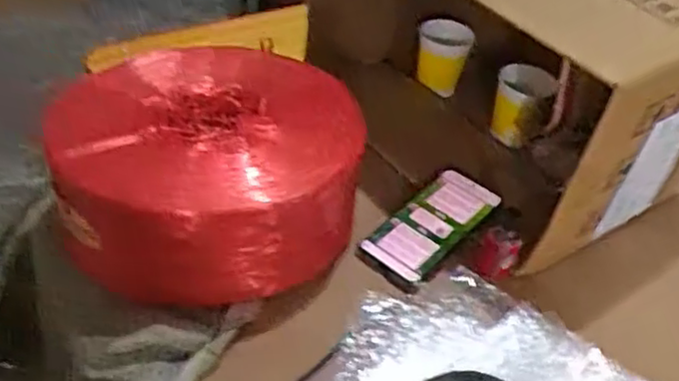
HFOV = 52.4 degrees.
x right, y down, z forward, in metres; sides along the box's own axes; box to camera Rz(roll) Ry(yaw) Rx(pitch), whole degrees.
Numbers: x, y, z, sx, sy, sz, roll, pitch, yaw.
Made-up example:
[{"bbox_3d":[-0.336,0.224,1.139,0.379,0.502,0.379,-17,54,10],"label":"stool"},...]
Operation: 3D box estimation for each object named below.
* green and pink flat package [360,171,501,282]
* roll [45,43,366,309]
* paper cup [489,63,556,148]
[{"bbox_3d":[0.100,0.034,0.723,0.147,0.014,0.072,-35,60,-27],"label":"green and pink flat package"},{"bbox_3d":[-0.121,-0.024,0.670,0.263,0.136,0.233,1,40,-7],"label":"roll"},{"bbox_3d":[0.219,-0.100,0.836,0.067,0.083,0.066,17,41,12],"label":"paper cup"}]

